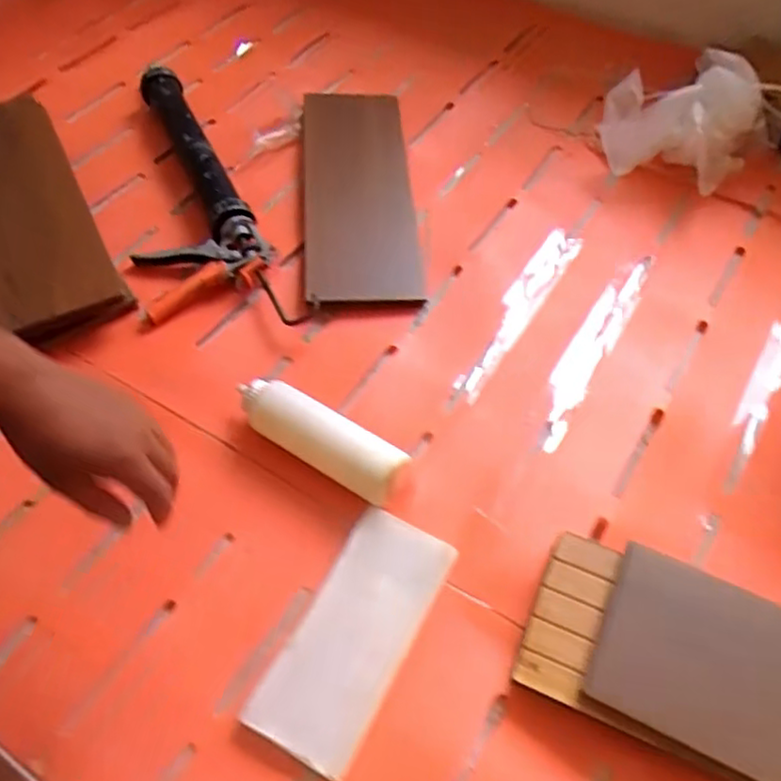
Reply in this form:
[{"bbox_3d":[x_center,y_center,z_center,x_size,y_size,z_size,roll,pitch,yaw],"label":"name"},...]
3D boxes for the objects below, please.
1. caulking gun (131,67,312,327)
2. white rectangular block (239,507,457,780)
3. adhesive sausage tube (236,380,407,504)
[{"bbox_3d":[-0.302,-0.266,0.957,0.180,0.087,0.545,-23,57,-15],"label":"caulking gun"},{"bbox_3d":[-0.032,0.222,0.631,0.101,0.016,0.226,24,58,18],"label":"white rectangular block"},{"bbox_3d":[-0.081,0.051,0.744,0.210,0.053,0.059,28,59,20],"label":"adhesive sausage tube"}]

